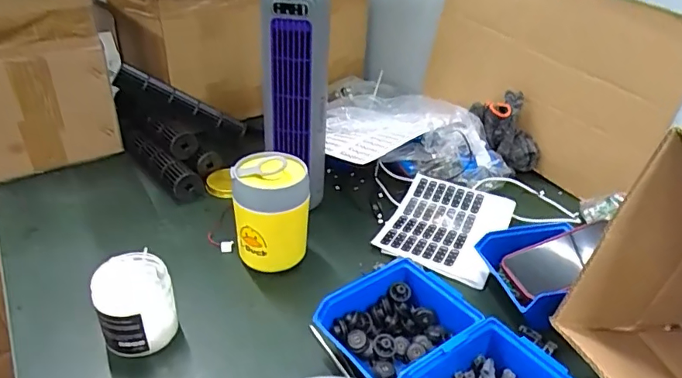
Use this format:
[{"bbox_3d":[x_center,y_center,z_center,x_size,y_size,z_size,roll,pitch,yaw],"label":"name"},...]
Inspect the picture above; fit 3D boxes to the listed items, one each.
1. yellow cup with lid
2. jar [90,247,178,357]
[{"bbox_3d":[-0.087,0.035,0.624,0.091,0.142,0.088,-5,34,-13],"label":"yellow cup with lid"},{"bbox_3d":[-0.213,0.125,0.516,0.072,0.088,0.076,3,33,-2],"label":"jar"}]

